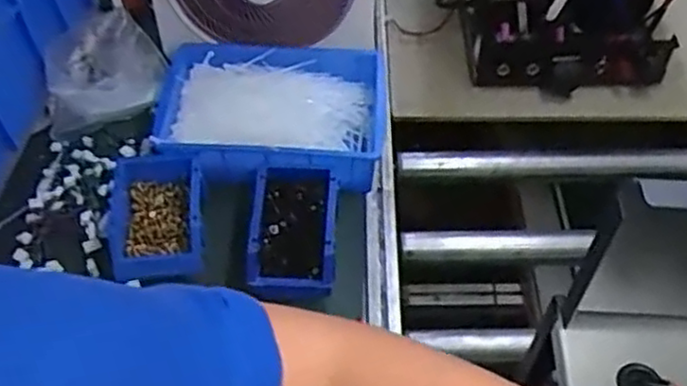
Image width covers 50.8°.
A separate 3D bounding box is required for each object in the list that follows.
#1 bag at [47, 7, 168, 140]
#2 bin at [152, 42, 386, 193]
[{"bbox_3d":[-0.348,-0.194,1.052,0.166,0.073,0.223,-13,52,-10],"label":"bag"},{"bbox_3d":[-0.100,-0.108,0.985,0.304,0.097,0.207,3,51,3],"label":"bin"}]

